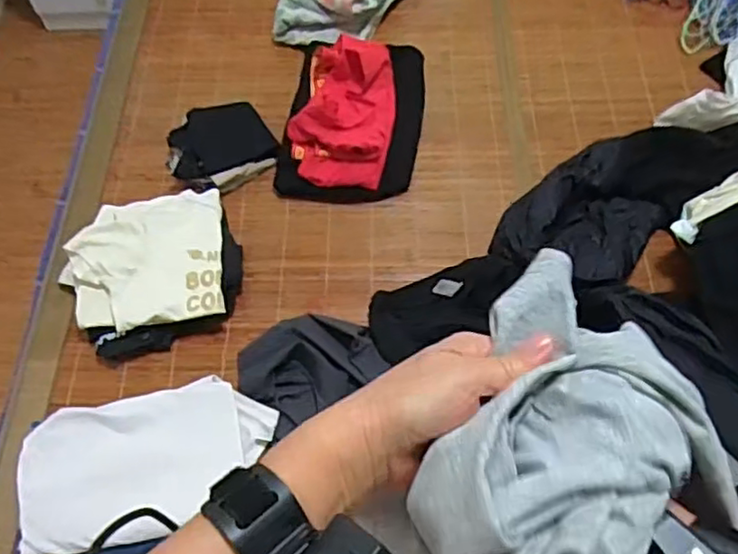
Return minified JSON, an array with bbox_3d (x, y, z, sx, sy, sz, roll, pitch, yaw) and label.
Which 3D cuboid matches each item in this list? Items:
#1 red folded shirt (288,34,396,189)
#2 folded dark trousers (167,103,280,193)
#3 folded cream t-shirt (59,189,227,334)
[{"bbox_3d":[-0.041,-0.262,1.089,0.159,0.109,0.247,7,61,5],"label":"red folded shirt"},{"bbox_3d":[-0.241,-0.211,1.104,0.176,0.051,0.150,-32,65,-16],"label":"folded dark trousers"},{"bbox_3d":[-0.329,-0.030,0.974,0.227,0.039,0.225,-10,61,-5],"label":"folded cream t-shirt"}]

